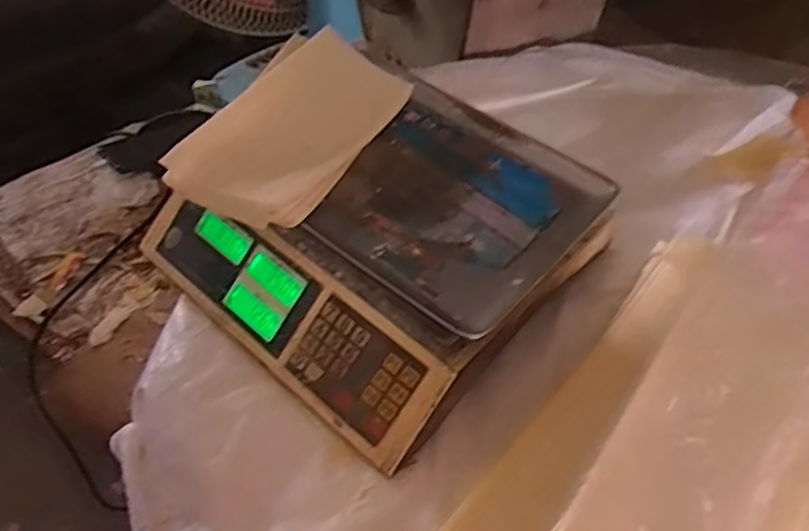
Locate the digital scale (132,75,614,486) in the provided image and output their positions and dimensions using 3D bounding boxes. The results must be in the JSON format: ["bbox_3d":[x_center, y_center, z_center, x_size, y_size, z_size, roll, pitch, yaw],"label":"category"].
[{"bbox_3d":[-0.019,-0.033,0.603,0.309,0.093,0.307,35,55,28],"label":"digital scale"}]

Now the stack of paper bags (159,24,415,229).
[{"bbox_3d":[-0.094,-0.128,0.577,0.125,0.031,0.222,28,59,2],"label":"stack of paper bags"}]

